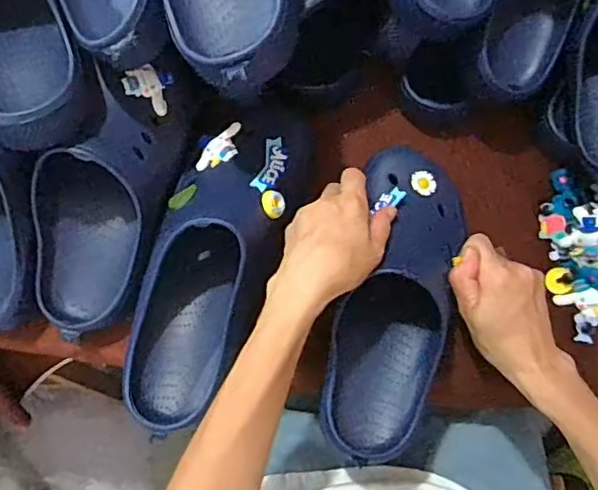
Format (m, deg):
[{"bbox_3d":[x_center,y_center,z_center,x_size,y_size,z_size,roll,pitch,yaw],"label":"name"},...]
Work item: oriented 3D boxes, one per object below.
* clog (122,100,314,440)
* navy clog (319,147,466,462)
[{"bbox_3d":[-0.072,0.008,0.494,0.110,0.101,0.294,18,75,4],"label":"clog"},{"bbox_3d":[0.087,0.043,0.500,0.098,0.082,0.269,12,83,3],"label":"navy clog"}]

